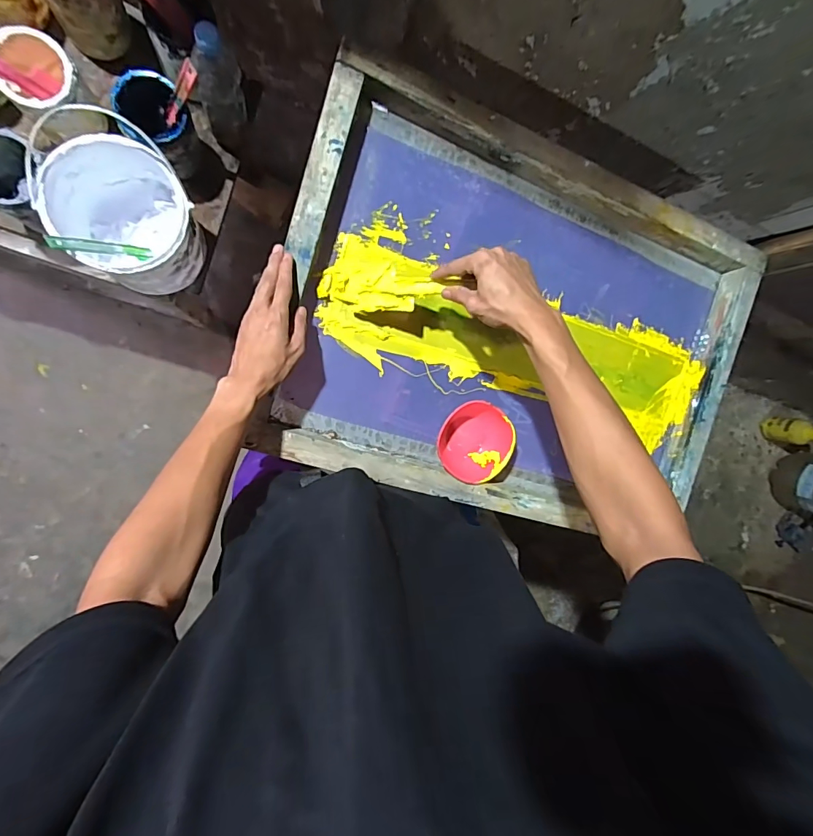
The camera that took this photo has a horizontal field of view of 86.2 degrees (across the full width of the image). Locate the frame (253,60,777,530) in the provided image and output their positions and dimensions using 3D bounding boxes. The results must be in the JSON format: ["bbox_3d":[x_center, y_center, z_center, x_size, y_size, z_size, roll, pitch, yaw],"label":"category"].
[{"bbox_3d":[0.182,-0.119,0.655,0.708,0.055,0.512,16,93,-15],"label":"frame"}]

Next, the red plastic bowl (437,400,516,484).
[{"bbox_3d":[0.096,0.033,0.636,0.117,0.048,0.108,-39,104,-7],"label":"red plastic bowl"}]

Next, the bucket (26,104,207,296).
[{"bbox_3d":[-0.447,-0.324,0.686,0.189,0.187,0.232,-44,105,-3],"label":"bucket"}]

